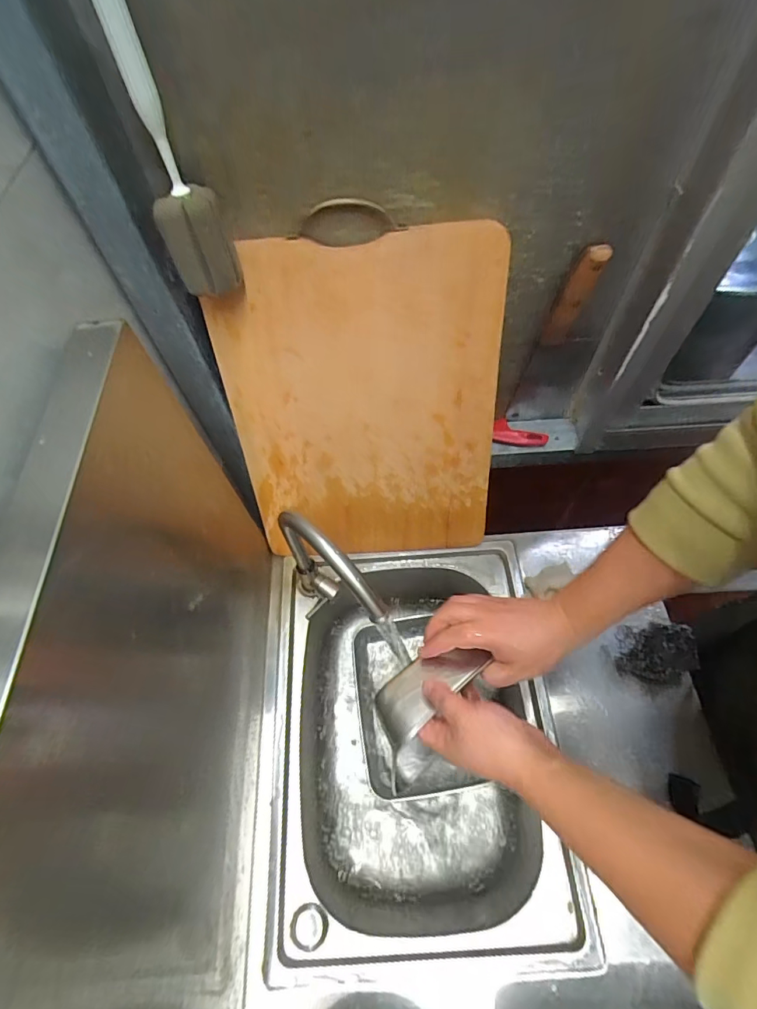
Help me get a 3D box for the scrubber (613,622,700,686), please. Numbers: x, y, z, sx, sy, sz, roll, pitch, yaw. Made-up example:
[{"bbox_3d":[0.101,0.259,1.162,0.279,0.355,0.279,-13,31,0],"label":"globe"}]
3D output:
[{"bbox_3d":[0.353,0.189,0.596,0.091,0.055,0.070,-4,60,1],"label":"scrubber"}]

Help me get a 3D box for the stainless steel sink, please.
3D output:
[{"bbox_3d":[0.043,0.309,0.657,0.342,0.154,0.462,-4,60,0],"label":"stainless steel sink"}]

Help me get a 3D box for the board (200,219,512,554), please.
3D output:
[{"bbox_3d":[-0.015,-0.095,0.568,0.305,0.407,0.020,-3,41,2],"label":"board"}]

